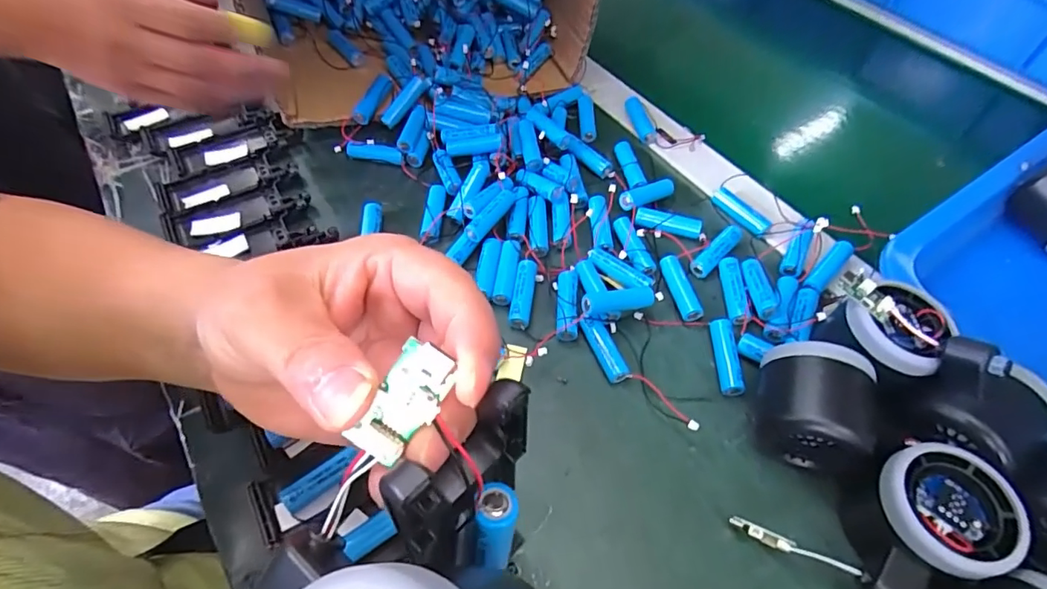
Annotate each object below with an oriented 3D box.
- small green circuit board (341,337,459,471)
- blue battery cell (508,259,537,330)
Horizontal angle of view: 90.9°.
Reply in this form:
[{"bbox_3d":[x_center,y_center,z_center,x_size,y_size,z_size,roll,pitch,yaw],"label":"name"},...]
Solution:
[{"bbox_3d":[-0.028,0.026,0.122,0.013,0.004,0.029,34,91,23],"label":"small green circuit board"},{"bbox_3d":[0.000,-0.001,0.358,0.013,0.015,0.053,6,56,5],"label":"blue battery cell"}]

